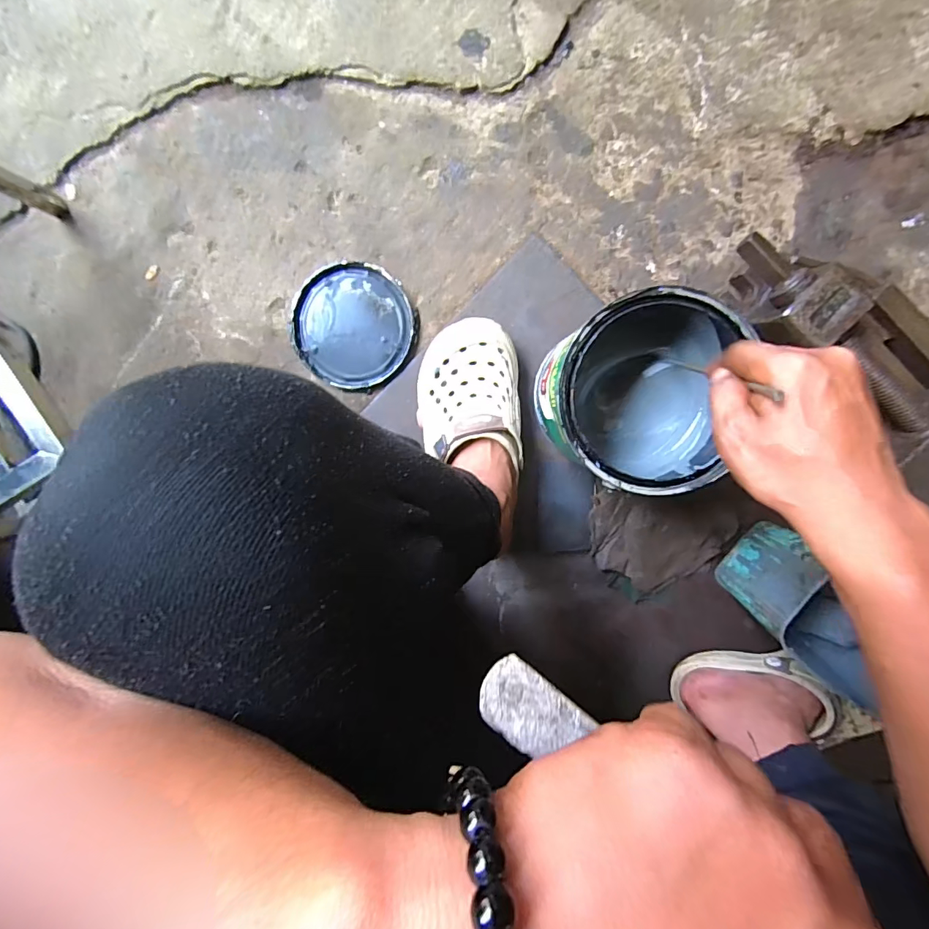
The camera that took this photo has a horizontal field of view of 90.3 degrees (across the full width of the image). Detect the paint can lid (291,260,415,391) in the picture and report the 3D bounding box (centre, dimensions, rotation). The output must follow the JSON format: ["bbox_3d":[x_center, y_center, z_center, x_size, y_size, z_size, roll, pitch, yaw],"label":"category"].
[{"bbox_3d":[-0.137,-0.169,0.565,0.144,0.016,0.142,0,99,1],"label":"paint can lid"}]

